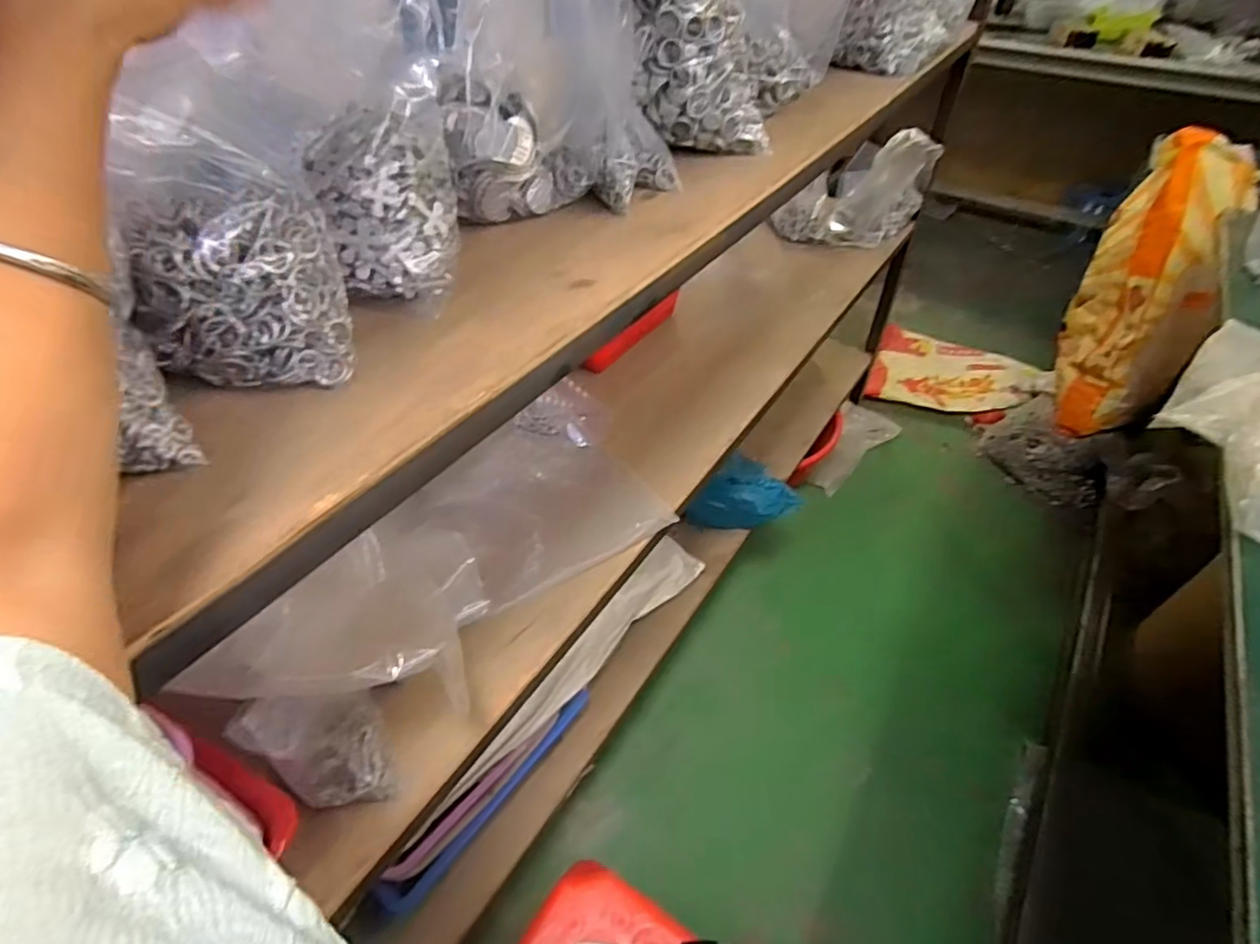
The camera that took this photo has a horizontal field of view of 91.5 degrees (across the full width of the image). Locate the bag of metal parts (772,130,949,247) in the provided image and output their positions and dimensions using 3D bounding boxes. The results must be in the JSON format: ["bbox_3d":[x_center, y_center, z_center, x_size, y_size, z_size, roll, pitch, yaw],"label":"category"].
[{"bbox_3d":[0.509,-0.634,1.367,0.313,0.152,0.219,-35,55,-29],"label":"bag of metal parts"}]

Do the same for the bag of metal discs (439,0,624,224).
[{"bbox_3d":[-0.093,-0.369,0.553,0.149,0.219,0.169,-5,46,-5],"label":"bag of metal discs"}]

